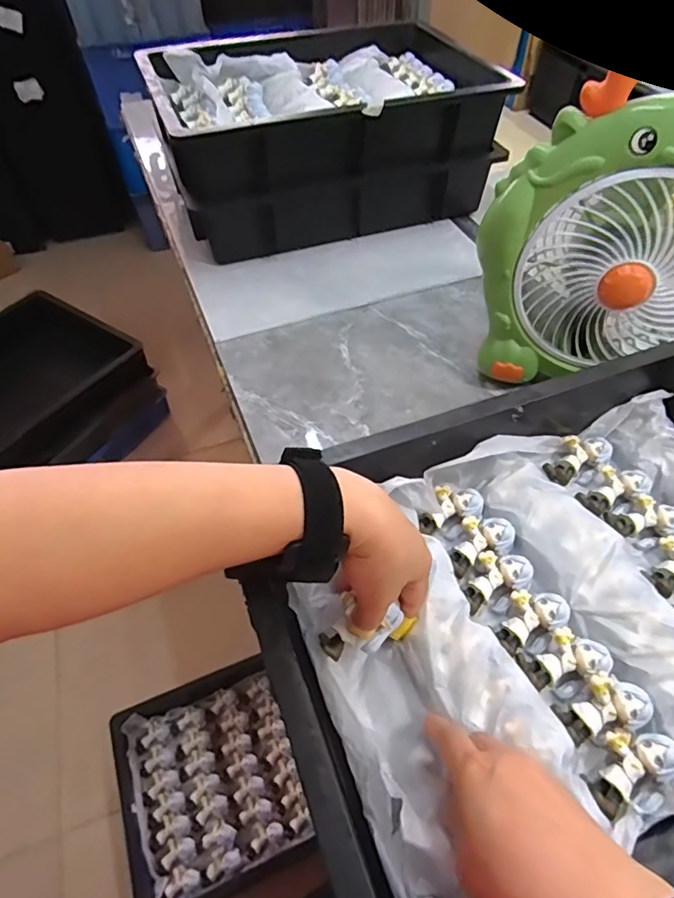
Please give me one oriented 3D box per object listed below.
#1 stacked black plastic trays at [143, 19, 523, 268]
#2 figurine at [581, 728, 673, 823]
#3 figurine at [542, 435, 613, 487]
[{"bbox_3d":[-0.011,-0.438,0.738,0.438,0.181,0.308,-20,54,-14],"label":"stacked black plastic trays"},{"bbox_3d":[0.179,0.197,0.313,0.056,0.023,0.038,-38,60,-26],"label":"figurine"},{"bbox_3d":[0.213,0.008,0.466,0.060,0.015,0.036,-34,58,-7],"label":"figurine"}]

